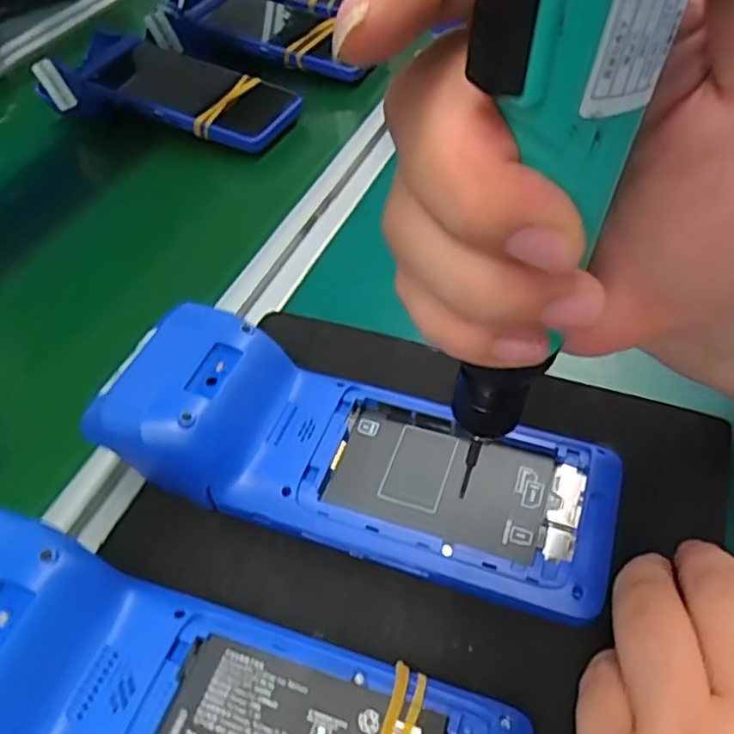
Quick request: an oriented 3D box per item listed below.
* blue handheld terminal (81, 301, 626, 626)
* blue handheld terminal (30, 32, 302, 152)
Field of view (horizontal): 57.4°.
[{"bbox_3d":[-0.005,0.036,0.291,0.218,0.057,0.083,14,50,15],"label":"blue handheld terminal"},{"bbox_3d":[-0.167,-0.235,0.568,0.222,0.041,0.094,15,52,18],"label":"blue handheld terminal"}]

